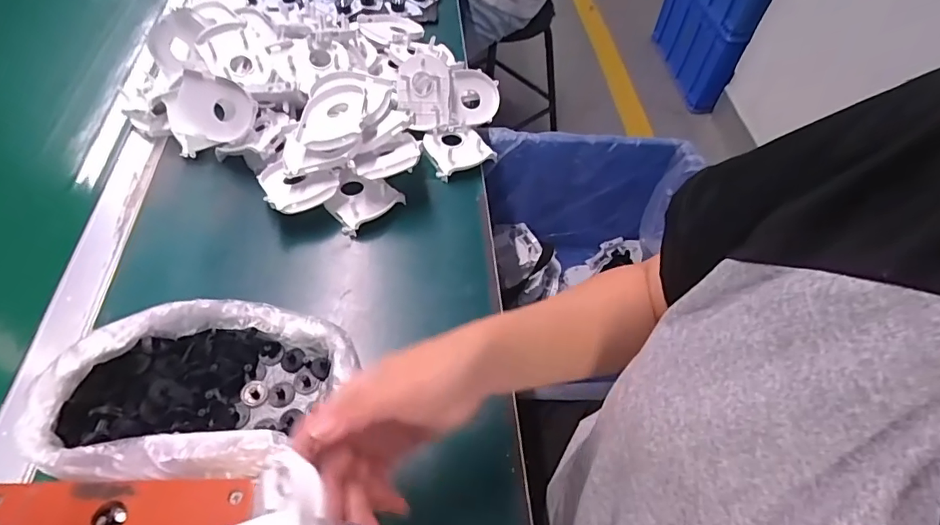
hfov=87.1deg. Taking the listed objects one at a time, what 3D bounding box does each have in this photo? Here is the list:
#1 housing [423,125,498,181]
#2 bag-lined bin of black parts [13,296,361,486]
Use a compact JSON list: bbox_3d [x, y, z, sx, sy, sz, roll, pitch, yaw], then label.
[{"bbox_3d":[-0.012,-0.128,0.561,0.068,0.021,0.061,-16,57,-15],"label":"housing"},{"bbox_3d":[-0.189,0.089,0.368,0.201,0.062,0.140,1,54,-3],"label":"bag-lined bin of black parts"}]

